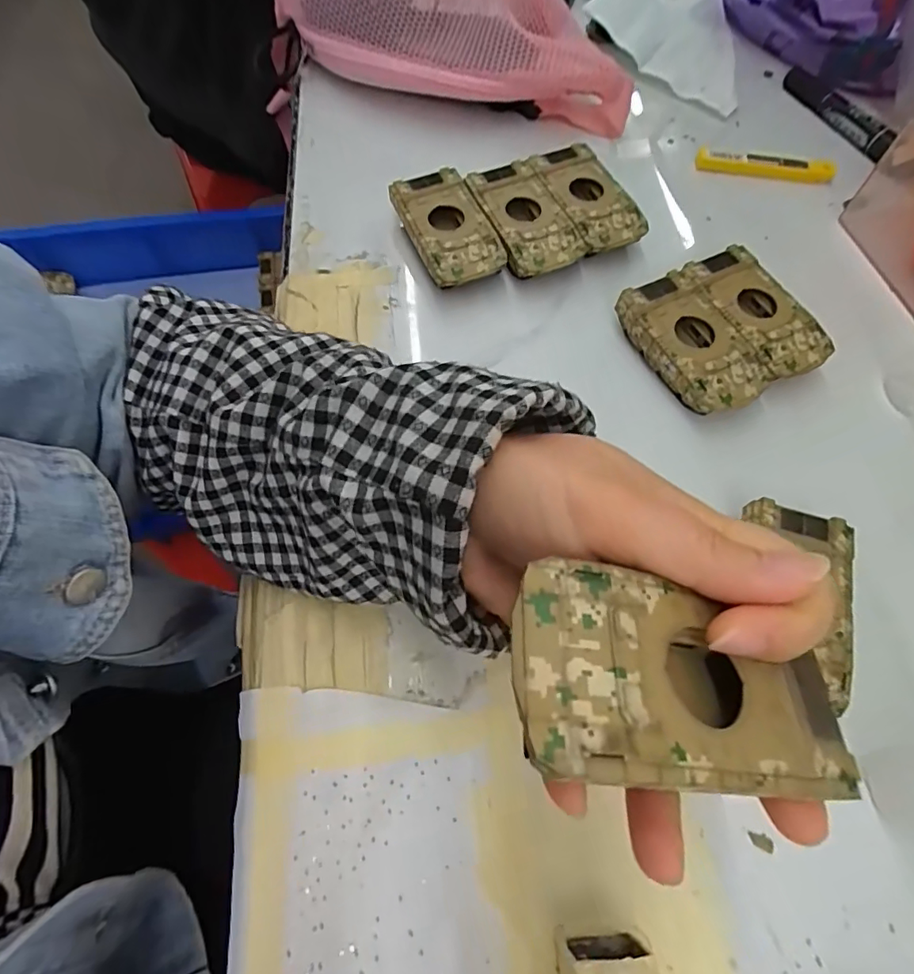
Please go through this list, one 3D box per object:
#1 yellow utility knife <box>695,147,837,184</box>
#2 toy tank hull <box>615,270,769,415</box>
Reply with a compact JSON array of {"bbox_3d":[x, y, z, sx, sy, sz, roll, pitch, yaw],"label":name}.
[{"bbox_3d":[0.241,-0.251,0.408,0.103,0.008,0.021,11,66,4],"label":"yellow utility knife"},{"bbox_3d":[0.142,-0.085,0.321,0.049,0.023,0.093,-22,68,-11],"label":"toy tank hull"}]

